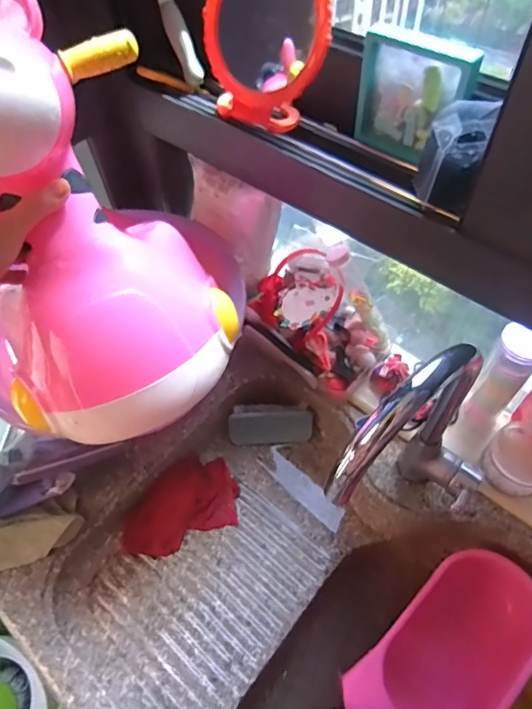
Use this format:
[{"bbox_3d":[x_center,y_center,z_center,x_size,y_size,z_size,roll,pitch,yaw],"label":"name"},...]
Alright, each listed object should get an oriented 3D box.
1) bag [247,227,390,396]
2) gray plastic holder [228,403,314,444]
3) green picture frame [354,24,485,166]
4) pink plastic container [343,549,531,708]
[{"bbox_3d":[0.082,-0.082,0.709,0.134,0.157,0.221,-37,62,-20],"label":"bag"},{"bbox_3d":[0.007,0.117,0.793,0.136,0.065,0.031,-9,22,-9],"label":"gray plastic holder"},{"bbox_3d":[0.143,-0.248,0.470,0.111,0.116,0.018,37,65,24],"label":"green picture frame"},{"bbox_3d":[0.234,0.407,0.622,0.269,0.104,0.151,-38,62,-21],"label":"pink plastic container"}]

